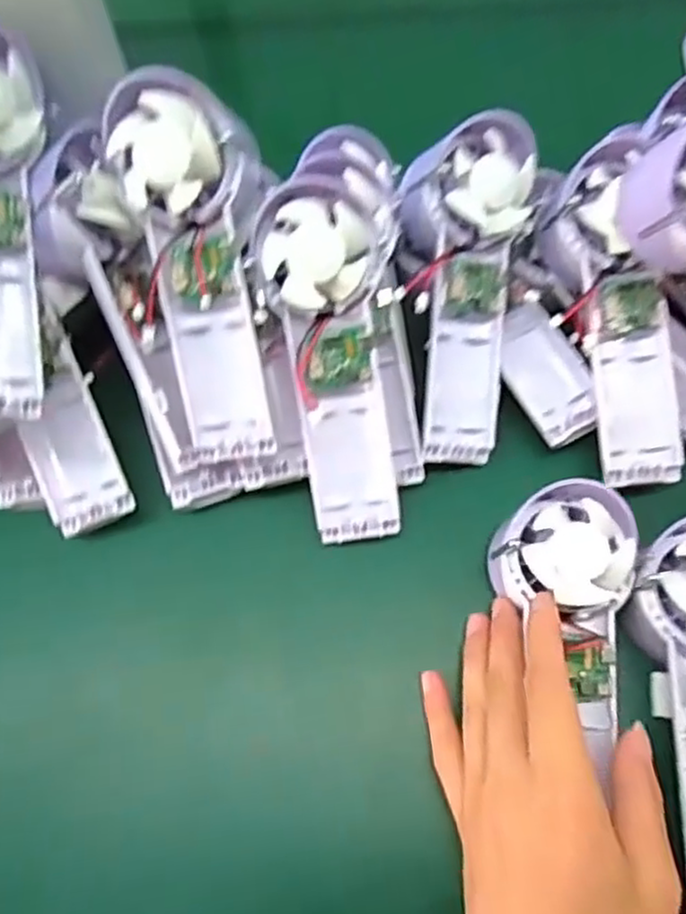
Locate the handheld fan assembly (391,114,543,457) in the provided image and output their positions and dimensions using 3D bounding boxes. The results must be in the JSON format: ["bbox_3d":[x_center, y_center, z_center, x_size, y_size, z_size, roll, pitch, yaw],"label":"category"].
[{"bbox_3d":[0.066,-0.088,0.389,0.066,0.047,0.176,1,99,3],"label":"handheld fan assembly"}]

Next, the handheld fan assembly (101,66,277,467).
[{"bbox_3d":[-0.068,-0.085,0.342,0.057,0.178,0.031,-10,21,-2],"label":"handheld fan assembly"}]

